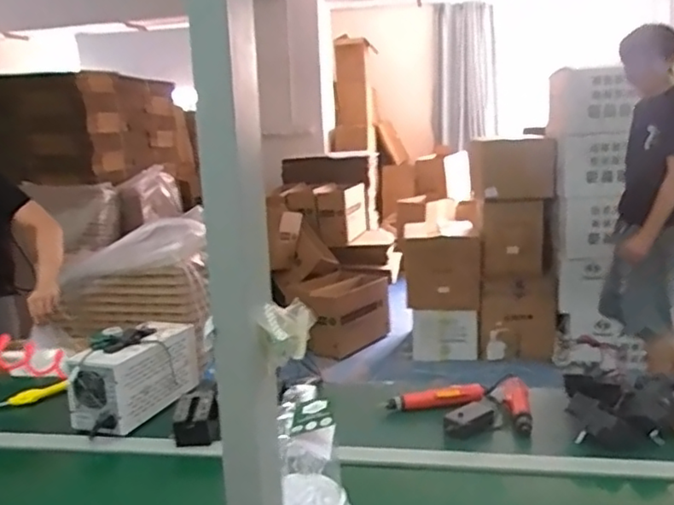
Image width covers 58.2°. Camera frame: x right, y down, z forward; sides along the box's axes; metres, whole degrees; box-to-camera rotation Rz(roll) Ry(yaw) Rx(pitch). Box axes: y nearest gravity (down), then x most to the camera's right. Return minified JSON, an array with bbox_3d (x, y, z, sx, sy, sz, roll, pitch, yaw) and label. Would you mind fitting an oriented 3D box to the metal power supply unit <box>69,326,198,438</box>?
[{"bbox_3d":[-0.432,0.266,1.312,0.123,0.153,0.279,3,13,25],"label":"metal power supply unit"}]

